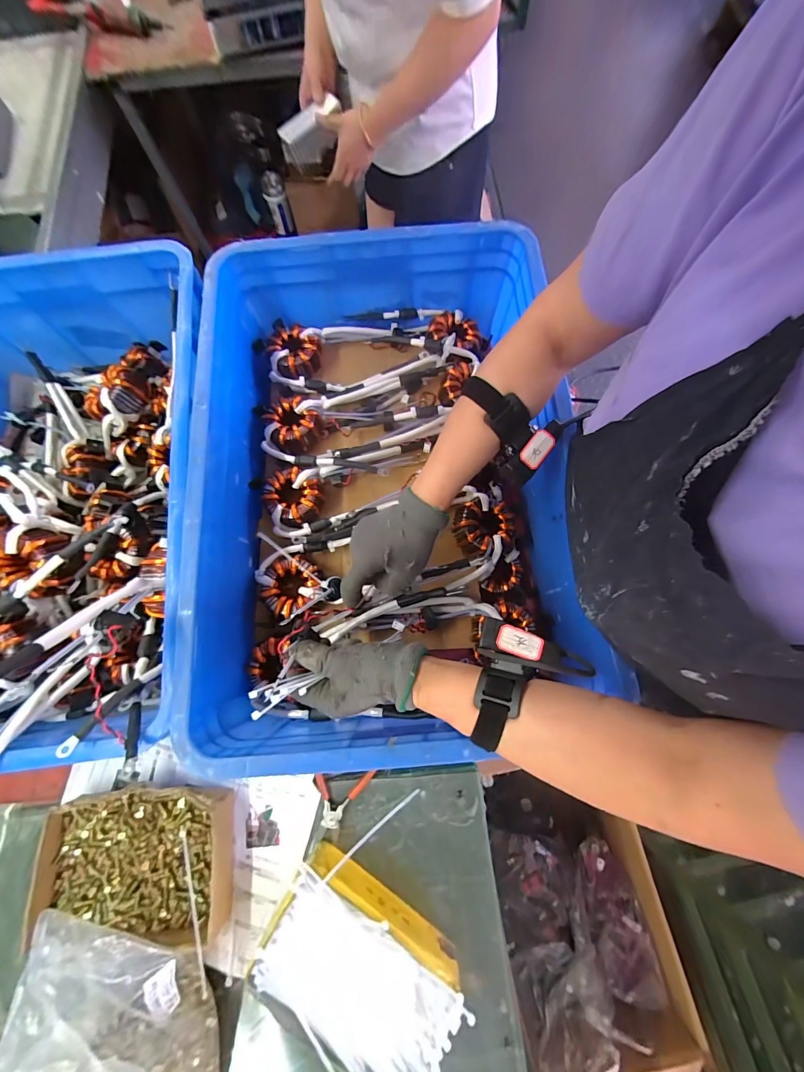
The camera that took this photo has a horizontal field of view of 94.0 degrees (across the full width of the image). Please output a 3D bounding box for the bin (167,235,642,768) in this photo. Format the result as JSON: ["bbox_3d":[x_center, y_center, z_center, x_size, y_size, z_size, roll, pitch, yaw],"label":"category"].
[{"bbox_3d":[-0.030,-0.078,0.479,0.427,0.154,0.611,-7,75,-1],"label":"bin"}]

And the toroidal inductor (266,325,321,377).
[{"bbox_3d":[-0.163,-0.280,0.571,0.080,0.033,0.073,40,79,11],"label":"toroidal inductor"}]

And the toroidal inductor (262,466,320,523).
[{"bbox_3d":[-0.146,-0.056,0.502,0.073,0.021,0.064,29,77,9],"label":"toroidal inductor"}]

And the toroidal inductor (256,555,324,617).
[{"bbox_3d":[-0.139,0.061,0.476,0.073,0.043,0.071,0,75,1],"label":"toroidal inductor"}]

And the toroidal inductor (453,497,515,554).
[{"bbox_3d":[0.106,-0.017,0.486,0.079,0.027,0.065,-26,76,-6],"label":"toroidal inductor"}]

